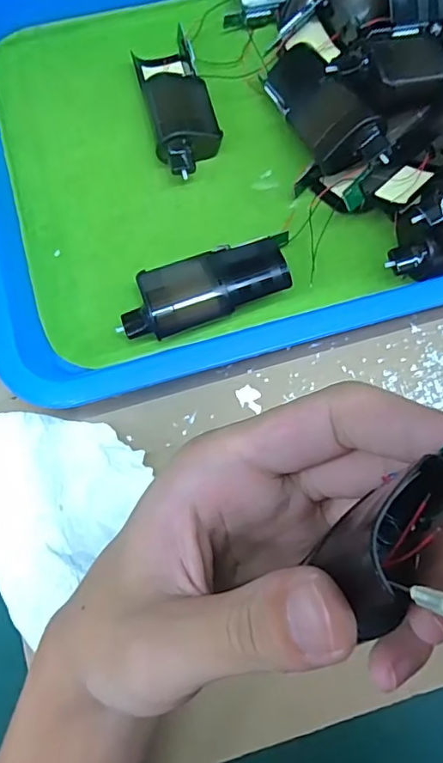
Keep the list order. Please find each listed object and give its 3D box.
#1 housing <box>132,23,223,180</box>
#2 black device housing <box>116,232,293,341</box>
[{"bbox_3d":[-0.025,-0.161,0.310,0.036,0.021,0.091,-15,77,-2],"label":"housing"},{"bbox_3d":[-0.007,-0.049,0.284,0.095,0.024,0.037,-22,77,-4],"label":"black device housing"}]

